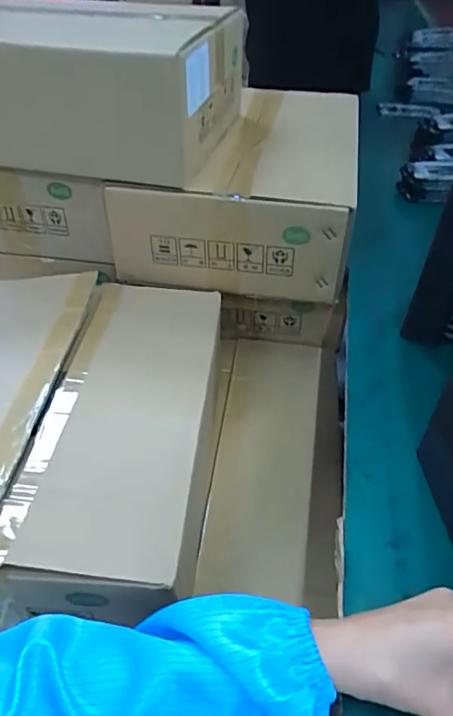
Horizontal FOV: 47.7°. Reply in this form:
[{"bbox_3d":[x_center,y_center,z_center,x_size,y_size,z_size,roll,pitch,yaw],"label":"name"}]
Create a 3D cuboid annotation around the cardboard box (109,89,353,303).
[{"bbox_3d":[0.035,-0.282,0.823,0.317,0.156,0.410,9,42,8],"label":"cardboard box"}]

